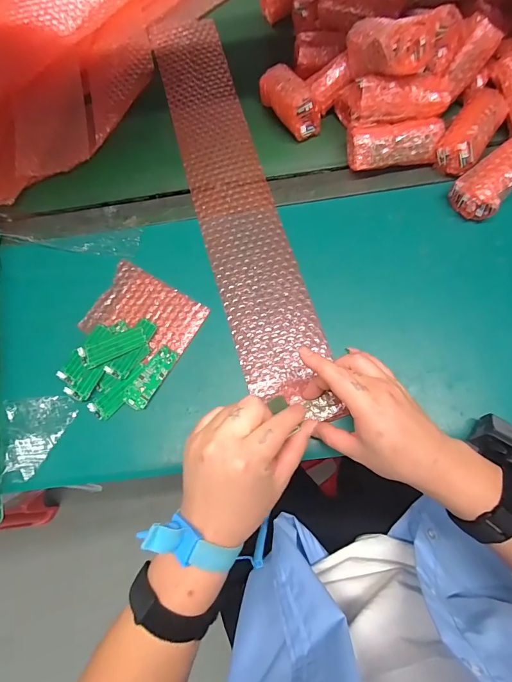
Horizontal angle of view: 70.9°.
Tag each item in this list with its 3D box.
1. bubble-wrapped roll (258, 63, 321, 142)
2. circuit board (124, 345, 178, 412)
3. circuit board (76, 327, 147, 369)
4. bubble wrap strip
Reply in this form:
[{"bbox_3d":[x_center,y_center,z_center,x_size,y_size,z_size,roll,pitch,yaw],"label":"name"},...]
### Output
[{"bbox_3d":[0.040,-0.309,0.460,0.043,0.054,0.101,-27,74,-3],"label":"bubble-wrapped roll"},{"bbox_3d":[-0.116,0.040,0.400,0.026,0.004,0.073,28,78,12],"label":"circuit board"},{"bbox_3d":[-0.161,0.006,0.406,0.073,0.011,0.025,-27,74,-3],"label":"circuit board"},{"bbox_3d":[-0.030,-0.186,0.449,0.096,0.014,0.578,-15,74,-5],"label":"bubble wrap strip"}]

